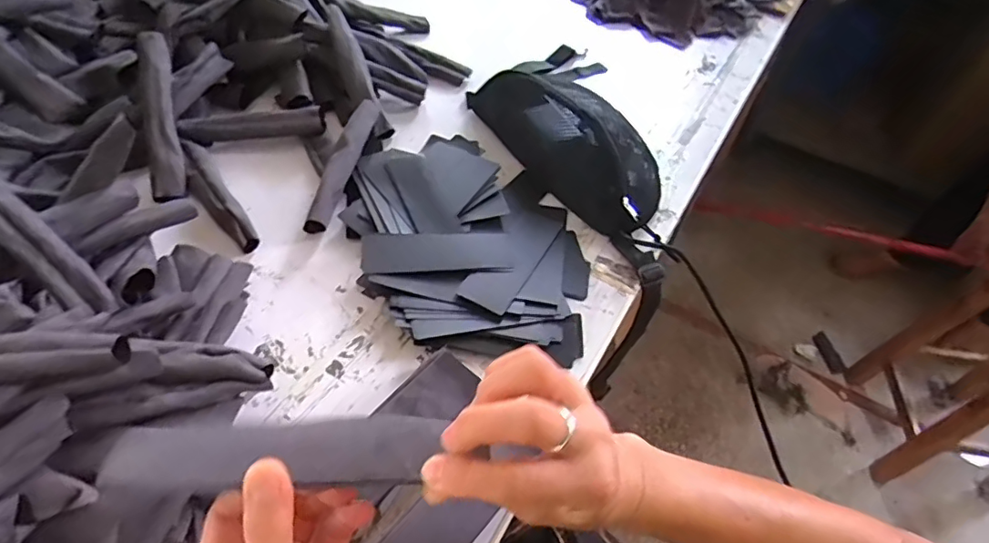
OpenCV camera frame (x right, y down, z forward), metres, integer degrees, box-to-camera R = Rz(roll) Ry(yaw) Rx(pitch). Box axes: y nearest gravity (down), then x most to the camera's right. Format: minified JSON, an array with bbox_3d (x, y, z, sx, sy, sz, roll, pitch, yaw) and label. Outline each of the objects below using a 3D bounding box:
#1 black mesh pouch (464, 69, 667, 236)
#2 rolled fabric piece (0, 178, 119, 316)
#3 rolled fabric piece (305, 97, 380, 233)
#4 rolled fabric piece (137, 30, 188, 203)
[{"bbox_3d":[0.103,-0.173,0.649,0.144,0.066,0.284,-24,57,-23],"label":"black mesh pouch"},{"bbox_3d":[-0.368,-0.036,0.417,0.179,0.019,0.035,51,56,-16],"label":"rolled fabric piece"},{"bbox_3d":[-0.166,-0.127,0.610,0.024,0.021,0.192,10,51,3],"label":"rolled fabric piece"},{"bbox_3d":[-0.365,-0.168,0.598,0.033,0.021,0.187,-9,85,-10],"label":"rolled fabric piece"}]

